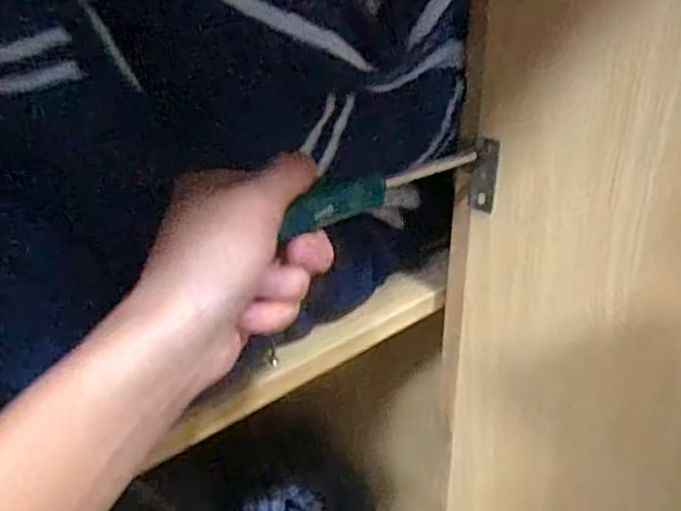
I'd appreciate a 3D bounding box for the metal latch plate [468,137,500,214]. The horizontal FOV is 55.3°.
[{"bbox_3d":[0.093,-0.052,0.425,0.017,0.051,0.004,19,32,32],"label":"metal latch plate"}]

